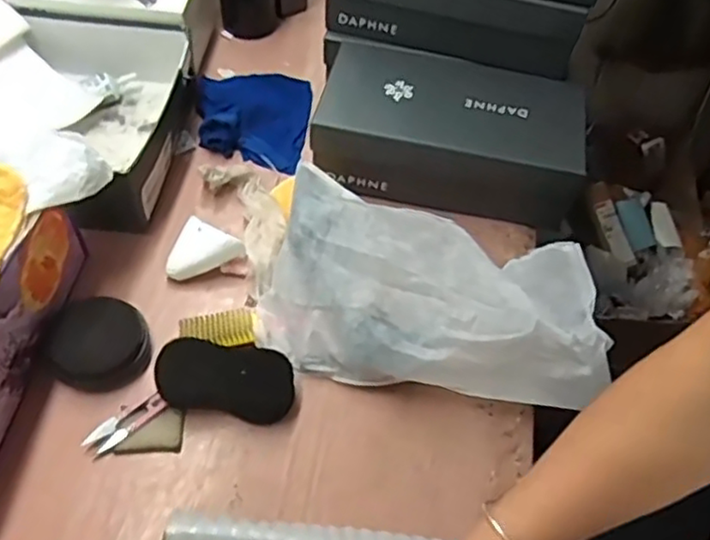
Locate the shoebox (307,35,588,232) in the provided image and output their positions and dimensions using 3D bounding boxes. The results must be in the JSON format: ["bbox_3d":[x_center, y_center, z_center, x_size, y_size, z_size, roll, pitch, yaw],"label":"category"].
[{"bbox_3d":[0.112,-0.166,0.819,0.286,0.104,0.162,13,55,5],"label":"shoebox"}]

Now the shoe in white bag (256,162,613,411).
[{"bbox_3d":[0.072,0.015,0.676,0.331,0.114,0.192,17,55,8],"label":"shoe in white bag"}]

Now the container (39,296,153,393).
[{"bbox_3d":[-0.251,0.073,0.678,0.095,0.025,0.090,2,55,-3],"label":"container"}]

